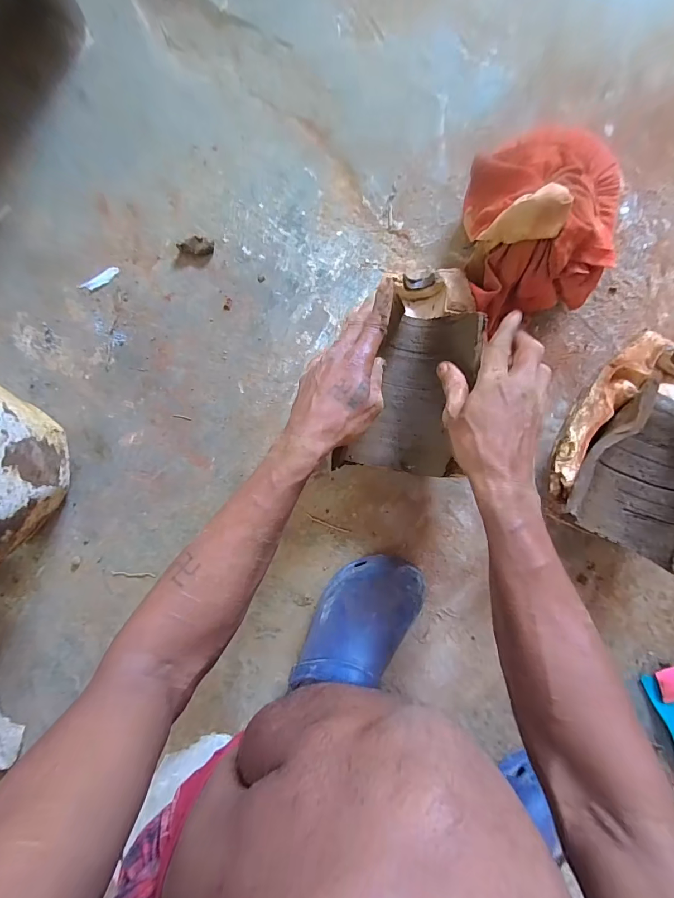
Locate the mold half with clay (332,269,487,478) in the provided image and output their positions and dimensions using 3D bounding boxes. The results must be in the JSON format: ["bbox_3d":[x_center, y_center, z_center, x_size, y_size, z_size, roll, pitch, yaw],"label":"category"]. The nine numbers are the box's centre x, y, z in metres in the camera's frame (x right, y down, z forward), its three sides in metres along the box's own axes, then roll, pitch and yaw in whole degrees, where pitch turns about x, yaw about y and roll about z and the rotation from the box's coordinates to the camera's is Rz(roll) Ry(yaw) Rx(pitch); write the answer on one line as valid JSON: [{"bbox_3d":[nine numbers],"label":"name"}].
[{"bbox_3d":[0.086,-0.089,0.433,0.126,0.086,0.238,13,91,4],"label":"mold half with clay"}]

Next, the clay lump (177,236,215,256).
[{"bbox_3d":[-0.188,-0.269,0.513,0.049,0.011,0.022,3,92,4],"label":"clay lump"}]

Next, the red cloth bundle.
[{"bbox_3d":[0.234,-0.244,0.428,0.159,0.118,0.195,-1,92,4],"label":"red cloth bundle"}]

